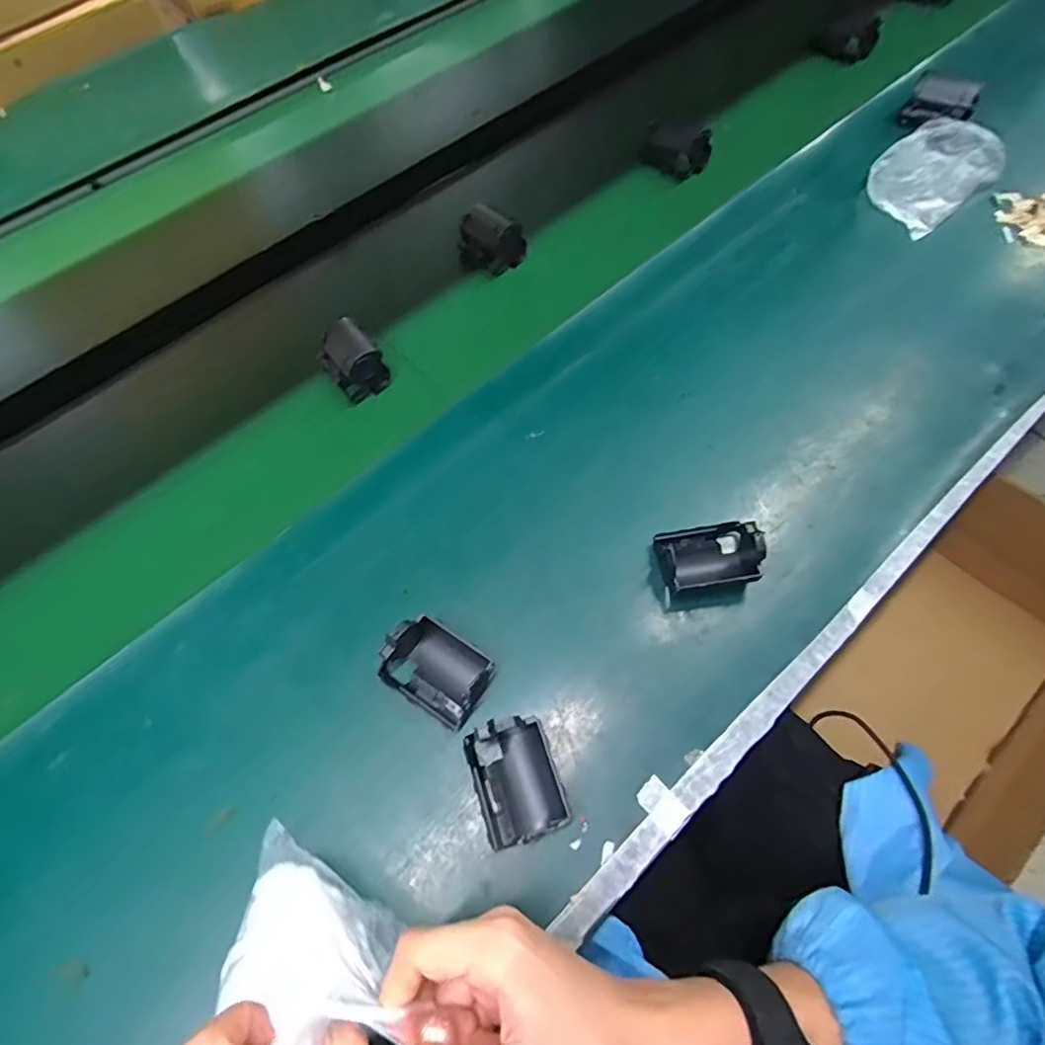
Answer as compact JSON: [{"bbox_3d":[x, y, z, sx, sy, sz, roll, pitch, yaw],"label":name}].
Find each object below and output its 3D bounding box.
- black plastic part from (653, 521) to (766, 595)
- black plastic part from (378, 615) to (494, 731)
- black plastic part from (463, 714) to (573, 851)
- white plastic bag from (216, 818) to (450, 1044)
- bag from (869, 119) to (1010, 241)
[{"bbox_3d":[0.141,0.022,0.429,0.078,0.038,0.058,-7,61,0],"label":"black plastic part"},{"bbox_3d":[-0.059,0.101,0.399,0.075,0.037,0.056,29,67,18],"label":"black plastic part"},{"bbox_3d":[-0.005,0.166,0.374,0.054,0.018,0.073,-18,62,-6],"label":"black plastic part"},{"bbox_3d":[-0.109,0.224,0.292,0.132,0.067,0.061,28,67,17],"label":"white plastic bag"},{"bbox_3d":[0.439,-0.378,0.616,0.145,0.035,0.101,-34,65,-14],"label":"bag"}]

